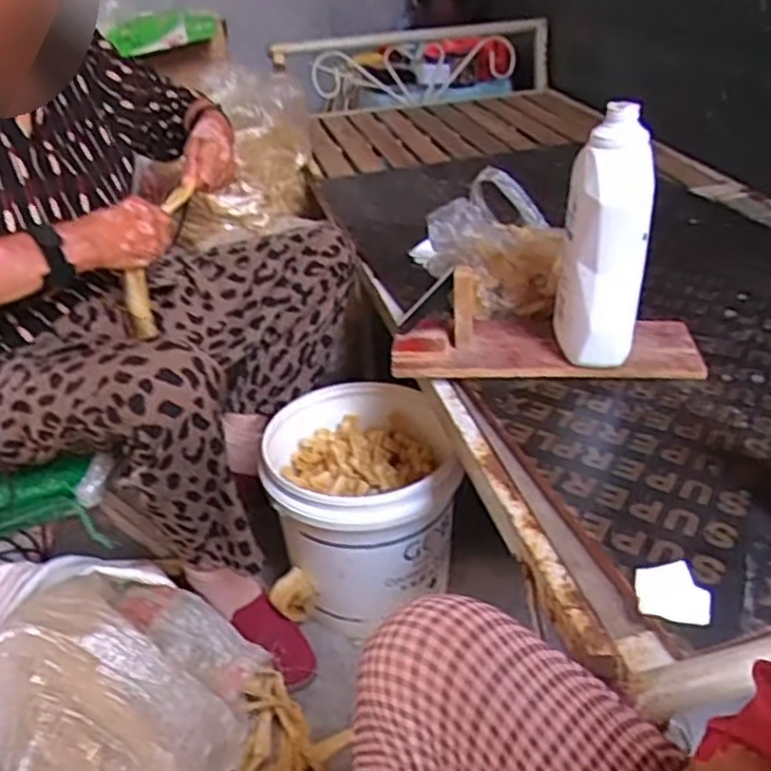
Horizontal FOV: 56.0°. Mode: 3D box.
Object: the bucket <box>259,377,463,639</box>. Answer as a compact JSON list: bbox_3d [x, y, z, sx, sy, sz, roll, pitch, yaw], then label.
[{"bbox_3d":[-0.013,0.169,1.044,0.228,0.246,0.266,-14,34,-18],"label":"bucket"}]

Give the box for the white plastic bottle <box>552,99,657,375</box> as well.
[{"bbox_3d":[0.240,-0.147,0.805,0.087,0.288,0.087,5,33,12],"label":"white plastic bottle"}]

